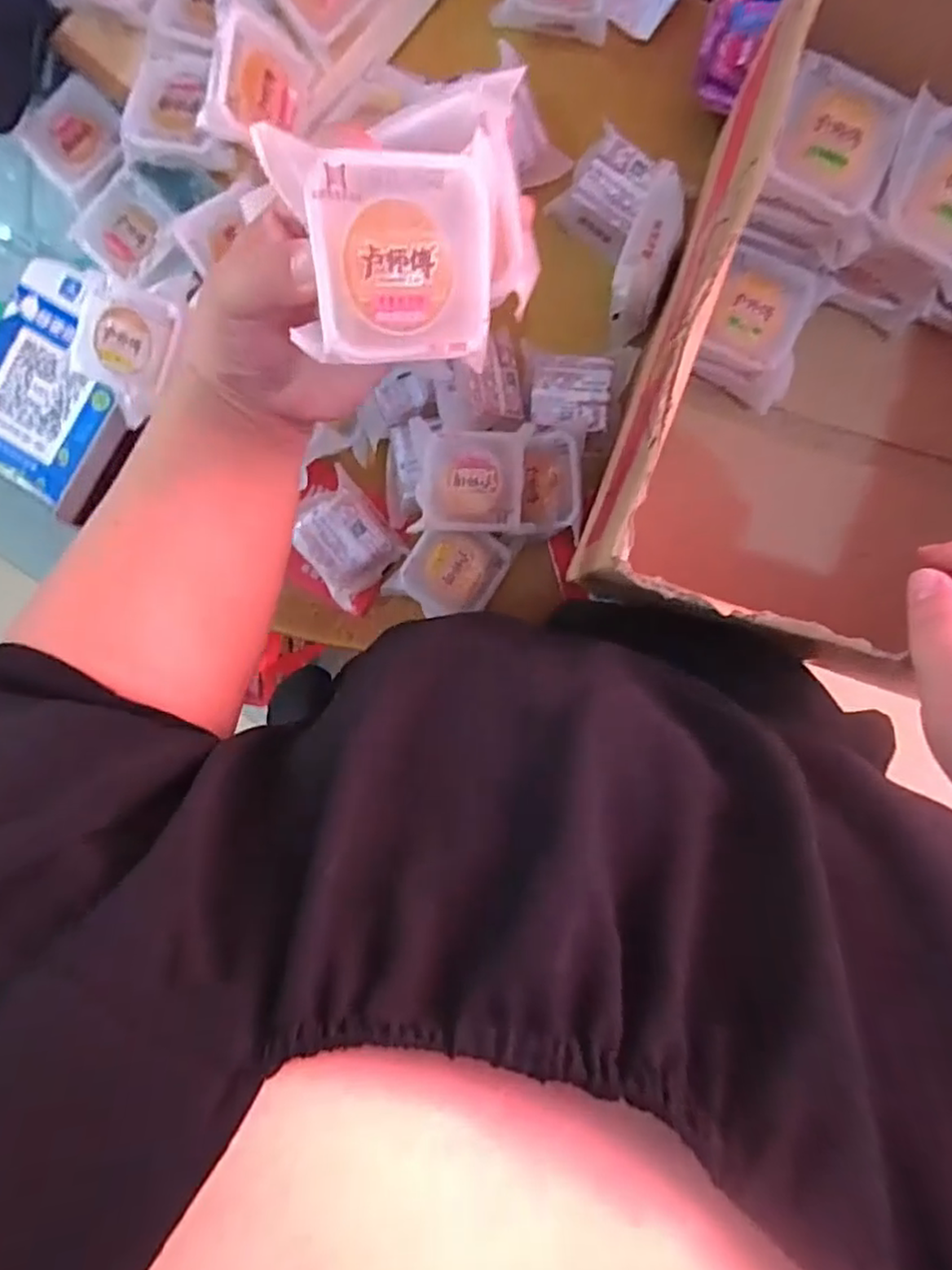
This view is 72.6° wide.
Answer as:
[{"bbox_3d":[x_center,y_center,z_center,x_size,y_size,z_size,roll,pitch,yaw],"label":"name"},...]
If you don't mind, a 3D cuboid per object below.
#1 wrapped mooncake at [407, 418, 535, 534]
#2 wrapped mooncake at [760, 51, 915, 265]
[{"bbox_3d":[-0.002,-0.111,0.465,0.080,0.032,0.075,1,91,3],"label":"wrapped mooncake"},{"bbox_3d":[0.205,-0.273,0.370,0.068,0.034,0.074,14,92,3],"label":"wrapped mooncake"}]

